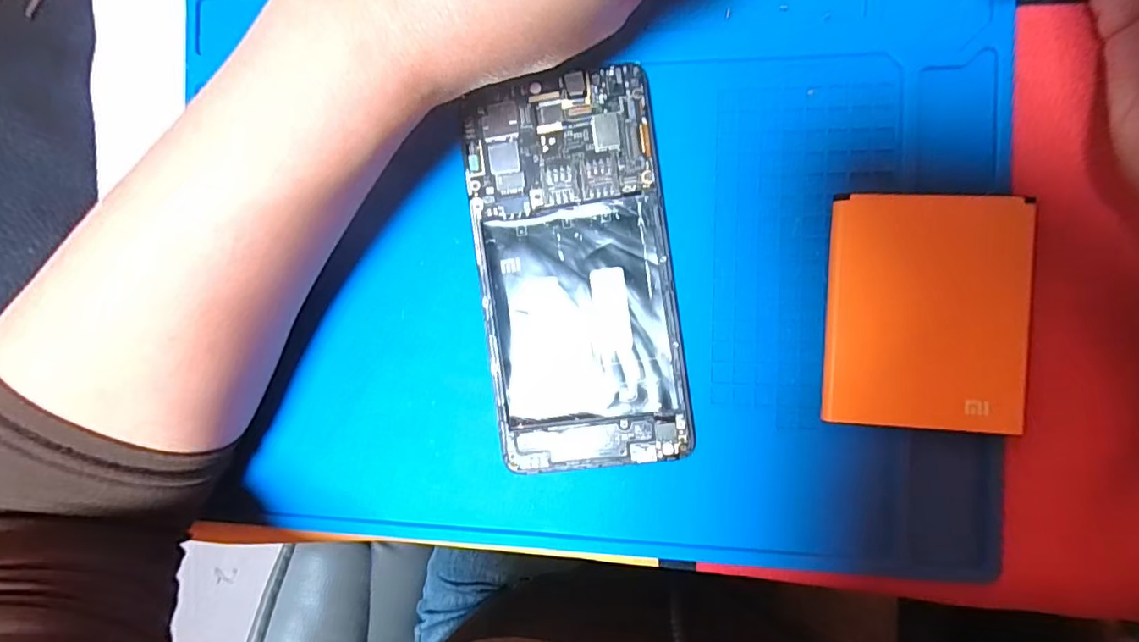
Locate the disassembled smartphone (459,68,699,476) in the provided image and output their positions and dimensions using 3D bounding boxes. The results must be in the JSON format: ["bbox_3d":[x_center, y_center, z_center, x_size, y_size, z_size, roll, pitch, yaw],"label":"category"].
[{"bbox_3d":[0.002,-0.018,0.206,0.072,0.009,0.145,-7,90,8],"label":"disassembled smartphone"}]

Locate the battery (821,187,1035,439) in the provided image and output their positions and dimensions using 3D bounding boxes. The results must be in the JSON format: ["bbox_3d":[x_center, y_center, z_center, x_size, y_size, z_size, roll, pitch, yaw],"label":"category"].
[{"bbox_3d":[0.125,-0.003,0.190,0.064,0.007,0.081,3,91,8],"label":"battery"}]

